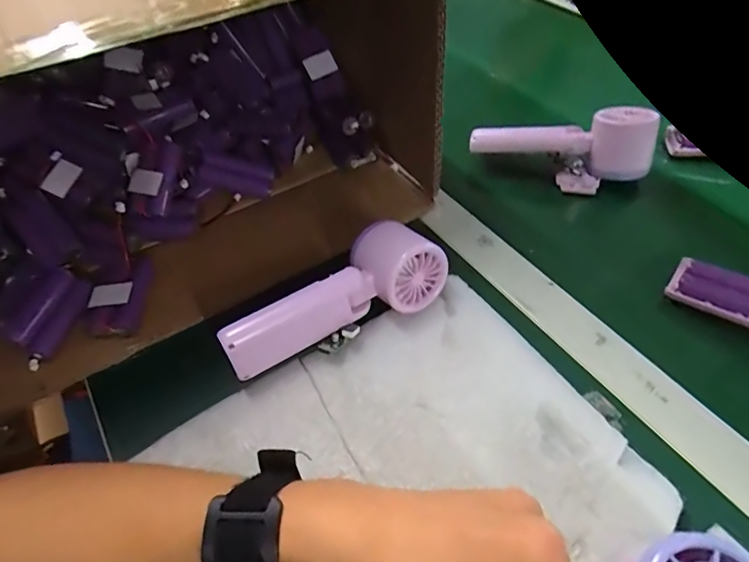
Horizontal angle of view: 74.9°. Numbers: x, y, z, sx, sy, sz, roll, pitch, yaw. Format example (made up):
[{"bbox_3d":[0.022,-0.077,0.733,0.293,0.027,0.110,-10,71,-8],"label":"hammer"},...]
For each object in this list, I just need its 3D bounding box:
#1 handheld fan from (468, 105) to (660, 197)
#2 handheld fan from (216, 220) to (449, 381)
[{"bbox_3d":[0.178,-0.126,0.465,0.161,0.059,0.056,-1,50,3],"label":"handheld fan"},{"bbox_3d":[-0.029,0.010,0.352,0.165,0.052,0.060,-25,53,-16],"label":"handheld fan"}]

